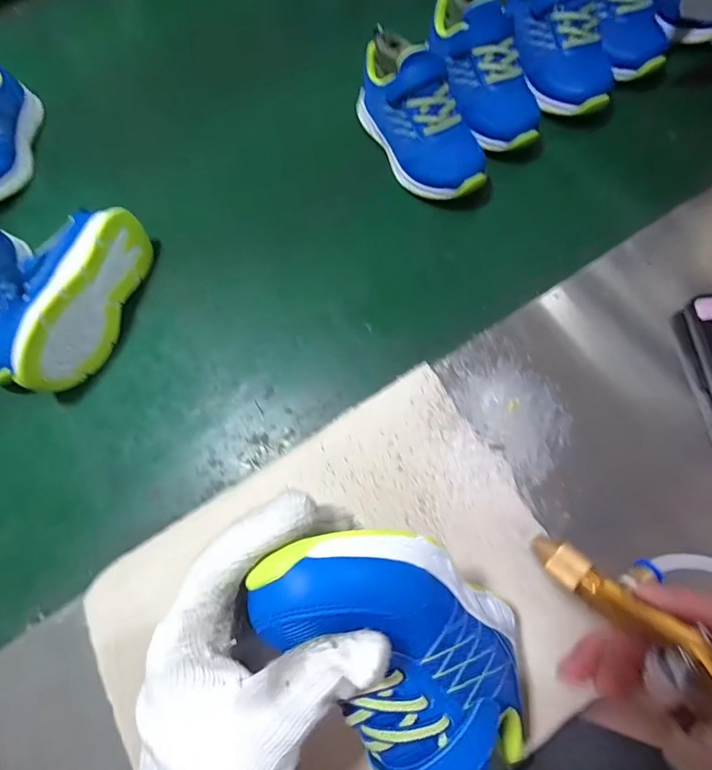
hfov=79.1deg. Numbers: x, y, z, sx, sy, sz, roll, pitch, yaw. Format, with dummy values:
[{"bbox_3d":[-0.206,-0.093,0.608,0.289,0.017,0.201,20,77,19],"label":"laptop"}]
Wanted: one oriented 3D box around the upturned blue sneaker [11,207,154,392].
[{"bbox_3d":[-0.260,-0.083,0.395,0.065,0.083,0.175,12,74,9],"label":"upturned blue sneaker"}]

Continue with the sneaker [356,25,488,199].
[{"bbox_3d":[0.064,-0.262,0.437,0.069,0.098,0.172,-26,72,-6],"label":"sneaker"}]

